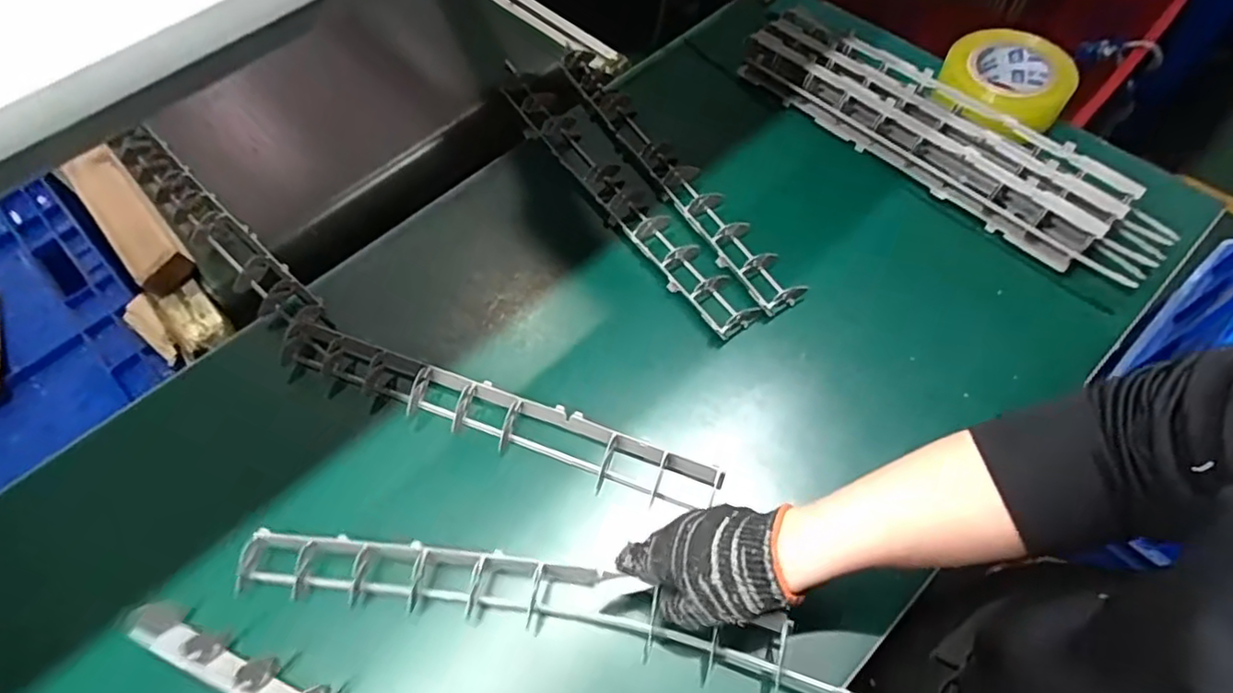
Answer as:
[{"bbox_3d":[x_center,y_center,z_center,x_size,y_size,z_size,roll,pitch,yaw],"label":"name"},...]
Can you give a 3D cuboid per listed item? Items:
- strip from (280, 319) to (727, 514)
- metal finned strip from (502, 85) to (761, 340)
[{"bbox_3d":[-0.117,0.058,0.562,0.424,0.026,0.044,17,63,13],"label":"strip"},{"bbox_3d":[-0.002,-0.166,0.677,0.053,0.026,0.415,-32,63,-14],"label":"metal finned strip"}]

